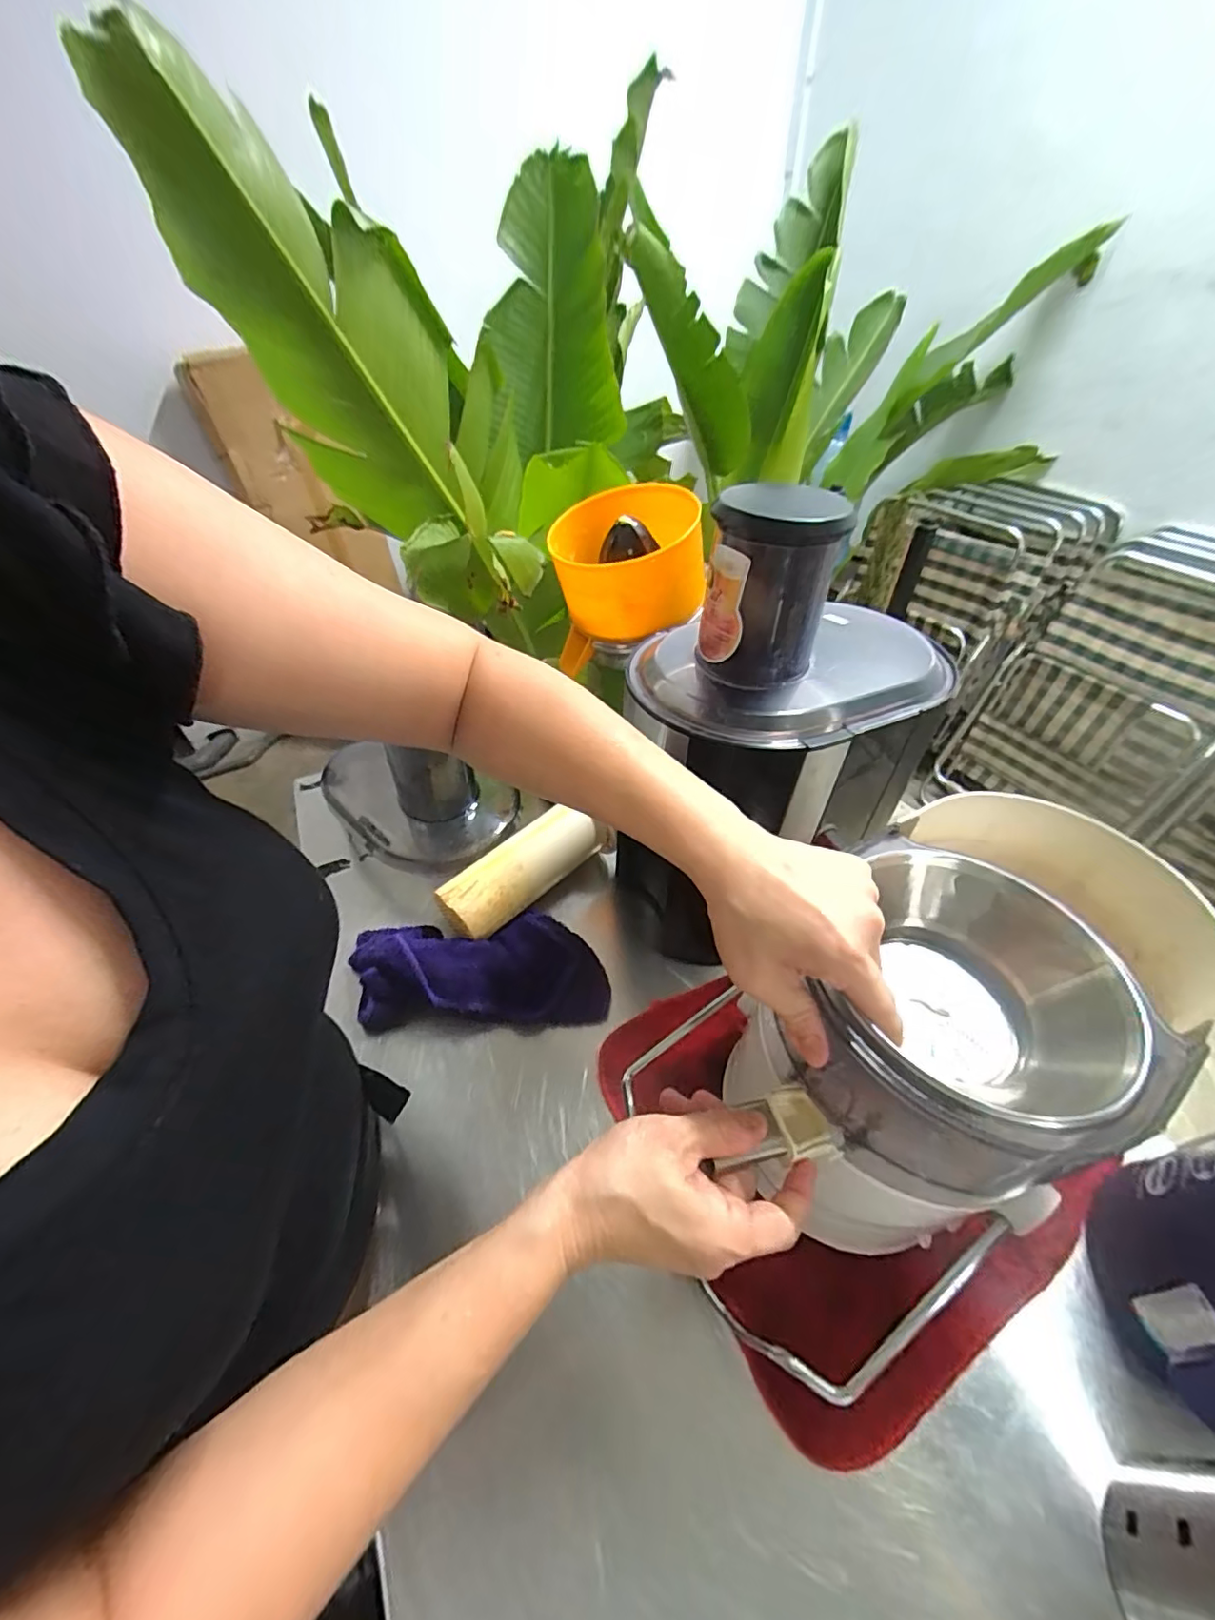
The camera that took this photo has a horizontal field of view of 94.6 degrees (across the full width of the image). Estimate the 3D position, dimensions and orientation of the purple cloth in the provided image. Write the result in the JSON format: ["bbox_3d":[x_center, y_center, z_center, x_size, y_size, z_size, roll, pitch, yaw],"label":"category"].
[{"bbox_3d":[-0.123,0.146,0.530,0.236,0.059,0.104,-3,44,-2],"label":"purple cloth"}]

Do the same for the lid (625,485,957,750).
[{"bbox_3d":[0.138,-0.148,0.397,0.237,0.142,0.180,-9,44,-8],"label":"lid"}]

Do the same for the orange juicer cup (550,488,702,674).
[{"bbox_3d":[0.018,-0.258,0.605,0.145,0.123,0.152,-1,44,1],"label":"orange juicer cup"}]

